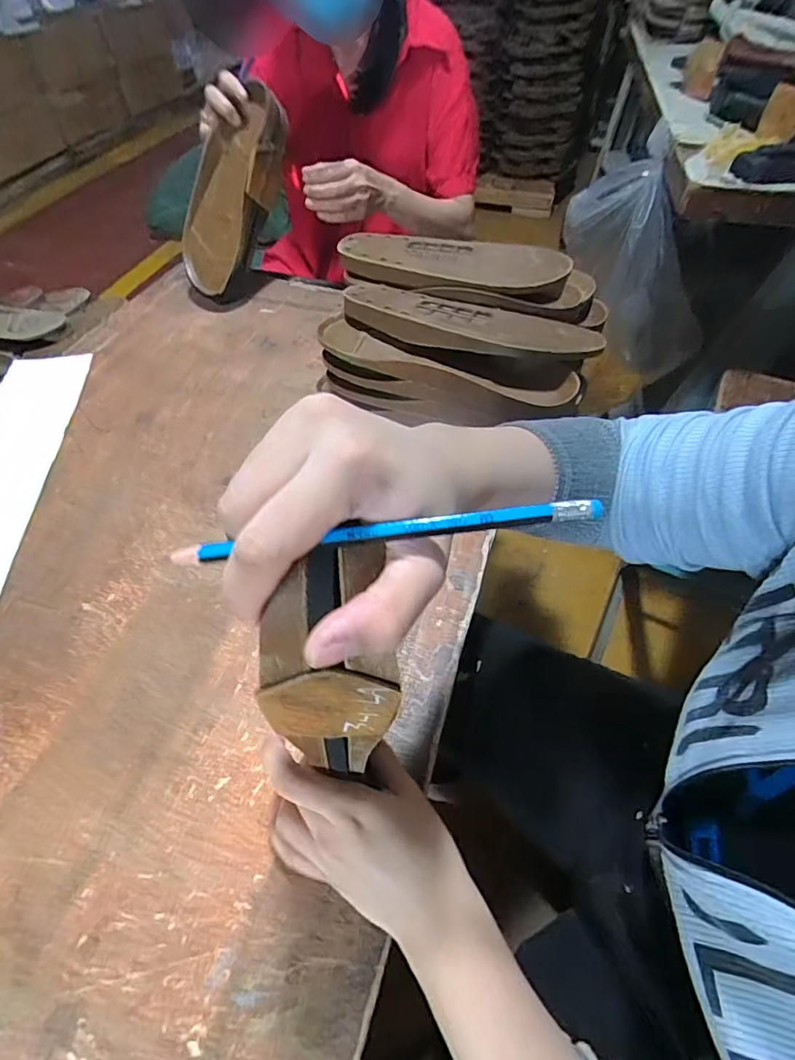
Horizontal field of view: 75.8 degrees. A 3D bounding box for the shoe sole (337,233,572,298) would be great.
[{"bbox_3d":[0.062,-0.297,0.572,0.251,0.022,0.093,8,53,7],"label":"shoe sole"}]

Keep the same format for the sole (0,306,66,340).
[{"bbox_3d":[-0.773,-0.406,0.982,0.268,0.017,0.101,10,53,8],"label":"sole"}]

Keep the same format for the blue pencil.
[{"bbox_3d":[-0.004,0.001,0.180,0.148,0.004,0.005,-6,54,-1],"label":"blue pencil"}]

